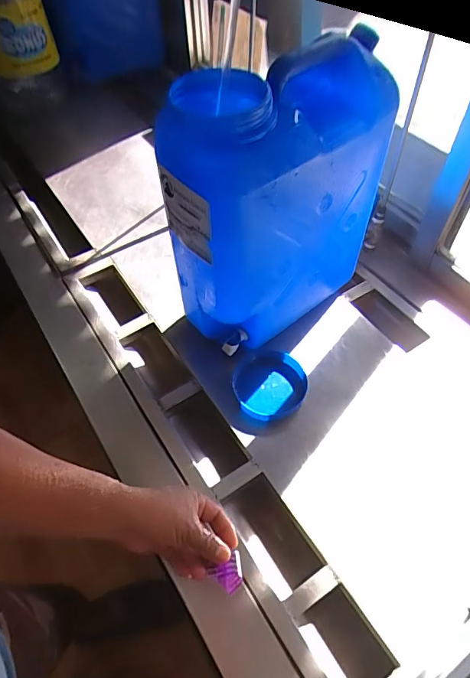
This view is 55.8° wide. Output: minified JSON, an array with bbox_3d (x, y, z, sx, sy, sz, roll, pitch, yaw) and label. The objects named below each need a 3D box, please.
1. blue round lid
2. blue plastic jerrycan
[{"bbox_3d":[0.060,0.077,0.753,0.123,0.026,0.126,-1,53,1],"label":"blue round lid"},{"bbox_3d":[0.058,-0.194,0.676,0.305,0.397,0.164,-38,61,-24],"label":"blue plastic jerrycan"}]

